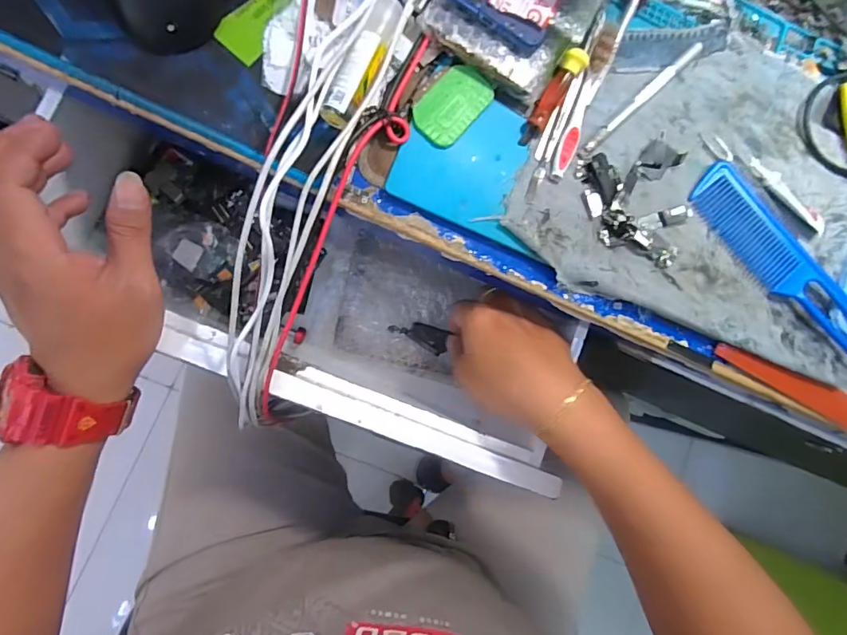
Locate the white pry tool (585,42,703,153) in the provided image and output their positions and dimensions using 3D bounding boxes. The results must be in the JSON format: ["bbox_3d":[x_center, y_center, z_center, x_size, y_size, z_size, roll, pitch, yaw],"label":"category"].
[{"bbox_3d":[0.156,-0.157,0.338,0.120,0.006,0.008,-43,94,-10],"label":"white pry tool"}]

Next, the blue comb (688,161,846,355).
[{"bbox_3d":[0.266,-0.033,0.347,0.041,0.009,0.185,-41,91,2],"label":"blue comb"}]

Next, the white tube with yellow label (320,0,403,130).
[{"bbox_3d":[-0.037,-0.162,0.300,0.025,0.018,0.088,24,83,-8],"label":"white tube with yellow label"}]

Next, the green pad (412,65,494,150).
[{"bbox_3d":[0.019,-0.142,0.317,0.035,0.004,0.058,42,81,-5],"label":"green pad"}]

